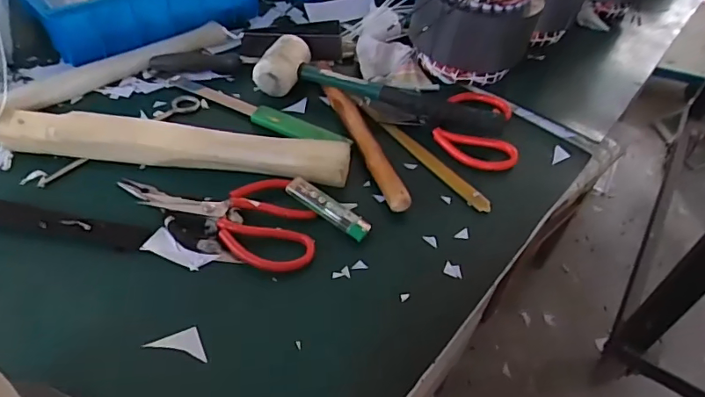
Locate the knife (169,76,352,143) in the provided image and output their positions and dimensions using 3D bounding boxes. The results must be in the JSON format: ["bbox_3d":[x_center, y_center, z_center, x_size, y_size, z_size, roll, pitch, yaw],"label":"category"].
[{"bbox_3d":[-0.115,-0.099,0.566,0.235,0.020,0.029,25,49,16],"label":"knife"}]

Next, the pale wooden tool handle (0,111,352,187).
[{"bbox_3d":[-0.169,-0.053,0.490,0.329,0.023,0.038,6,46,-2],"label":"pale wooden tool handle"}]

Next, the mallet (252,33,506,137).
[{"bbox_3d":[0.034,-0.128,0.583,0.284,0.037,0.071,14,47,6],"label":"mallet"}]

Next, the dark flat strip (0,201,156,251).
[{"bbox_3d":[-0.251,0.023,0.430,0.154,0.004,0.027,11,46,3],"label":"dark flat strip"}]

